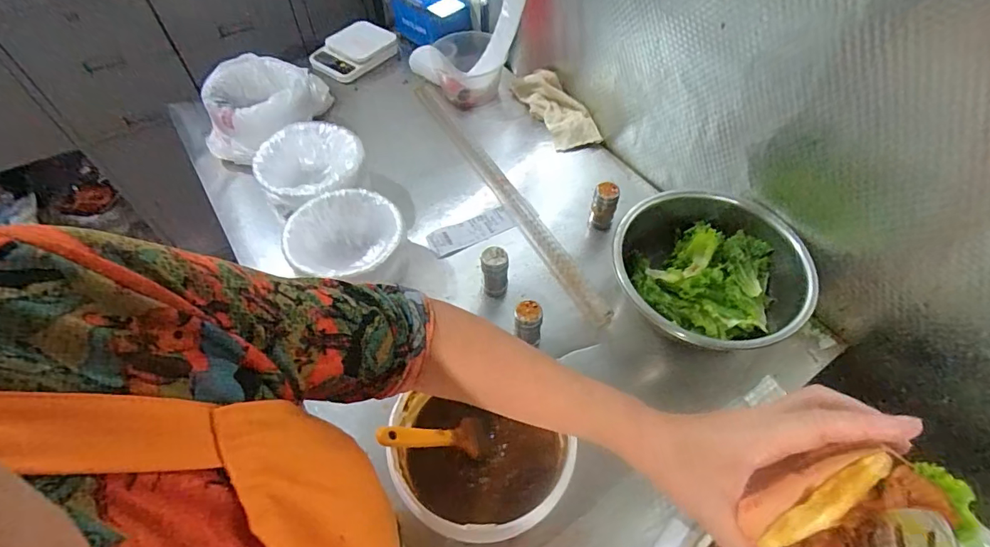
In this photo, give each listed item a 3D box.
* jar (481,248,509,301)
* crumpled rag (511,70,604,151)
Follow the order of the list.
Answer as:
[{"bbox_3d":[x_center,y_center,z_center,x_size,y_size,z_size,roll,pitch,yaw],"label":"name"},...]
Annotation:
[{"bbox_3d":[-0.001,0.002,0.738,0.039,0.090,0.040,0,55,0],"label":"jar"},{"bbox_3d":[0.119,-0.347,0.979,0.084,0.062,0.240,-23,59,-15],"label":"crumpled rag"}]

